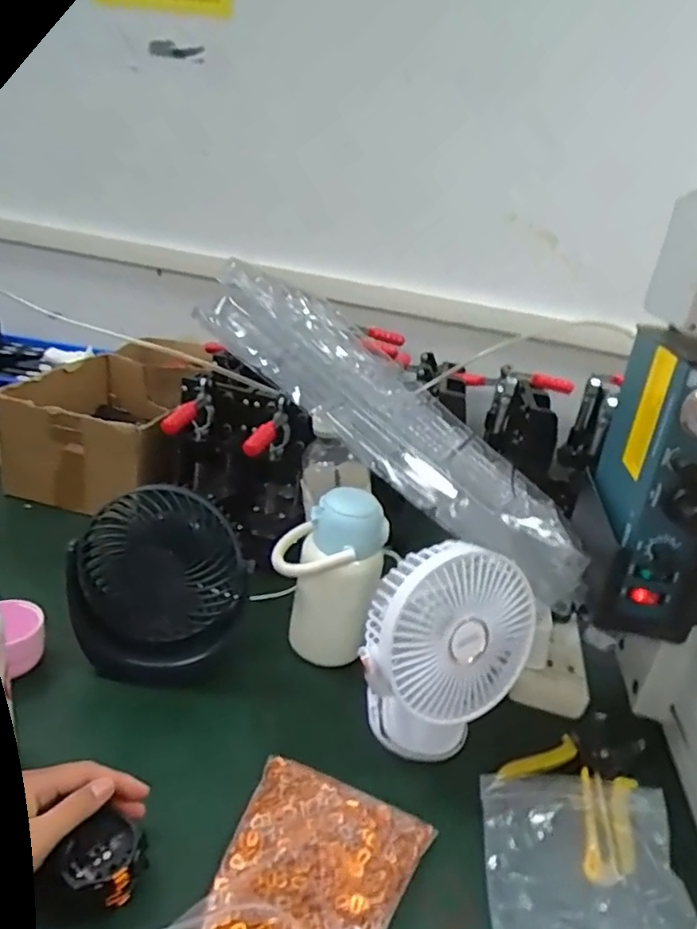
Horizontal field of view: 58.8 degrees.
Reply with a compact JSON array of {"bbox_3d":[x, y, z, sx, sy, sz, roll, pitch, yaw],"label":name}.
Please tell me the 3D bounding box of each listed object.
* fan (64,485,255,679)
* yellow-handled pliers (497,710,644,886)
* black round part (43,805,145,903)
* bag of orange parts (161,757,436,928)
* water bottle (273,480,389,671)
[{"bbox_3d":[-0.179,0.112,0.585,0.162,0.167,0.069,6,24,-5],"label":"fan"},{"bbox_3d":[0.226,0.281,0.548,0.161,0.016,0.112,-10,30,-36],"label":"yellow-handled pliers"},{"bbox_3d":[-0.164,0.267,0.416,0.047,0.027,0.047,5,25,-2],"label":"black round part"},{"bbox_3d":[-0.029,0.284,0.419,0.129,0.029,0.170,14,26,17],"label":"bag of orange parts"},{"bbox_3d":[-0.022,0.112,0.634,0.110,0.172,0.068,8,25,5],"label":"water bottle"}]

